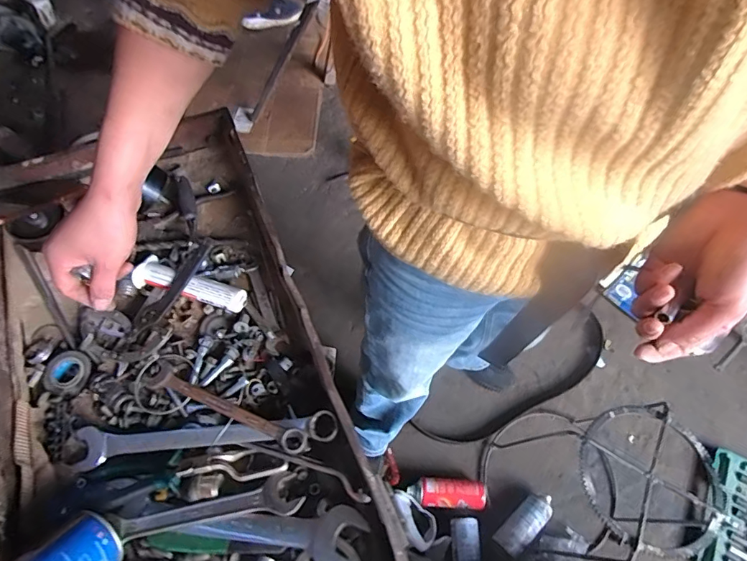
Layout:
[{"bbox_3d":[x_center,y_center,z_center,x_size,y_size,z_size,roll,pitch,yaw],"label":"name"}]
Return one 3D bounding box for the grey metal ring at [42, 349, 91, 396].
[{"bbox_3d":[-0.368,0.111,0.547,0.052,0.012,0.051,1,60,-2],"label":"grey metal ring"}]

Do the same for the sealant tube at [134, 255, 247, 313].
[{"bbox_3d":[-0.241,0.005,0.596,0.154,0.029,0.040,18,60,7],"label":"sealant tube"}]

